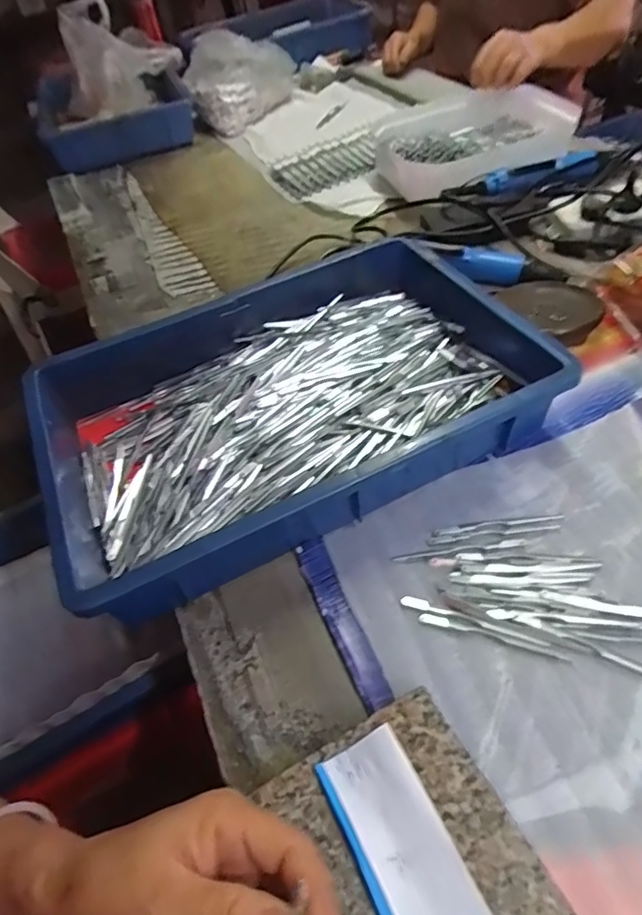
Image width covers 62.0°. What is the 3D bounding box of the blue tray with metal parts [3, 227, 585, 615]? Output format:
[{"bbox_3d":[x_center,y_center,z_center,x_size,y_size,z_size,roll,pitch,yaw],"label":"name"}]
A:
[{"bbox_3d":[-0.034,-0.056,0.498,0.430,0.078,0.287,-26,51,-11],"label":"blue tray with metal parts"}]

